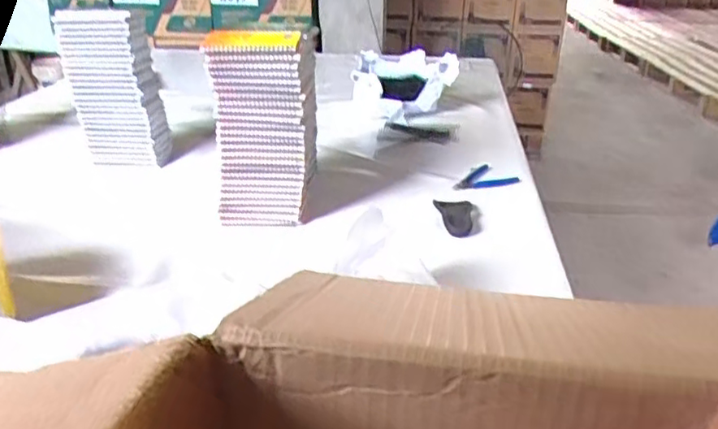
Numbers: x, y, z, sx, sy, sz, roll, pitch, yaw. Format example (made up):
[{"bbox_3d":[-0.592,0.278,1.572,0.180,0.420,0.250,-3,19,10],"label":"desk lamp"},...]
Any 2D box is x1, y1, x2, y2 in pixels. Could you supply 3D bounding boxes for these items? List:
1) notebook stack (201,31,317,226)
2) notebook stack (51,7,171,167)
[{"bbox_3d":[-0.145,-0.145,0.989,0.147,0.272,0.165,0,26,-1],"label":"notebook stack"},{"bbox_3d":[-0.436,-0.233,1.132,0.151,0.258,0.083,1,26,1],"label":"notebook stack"}]

